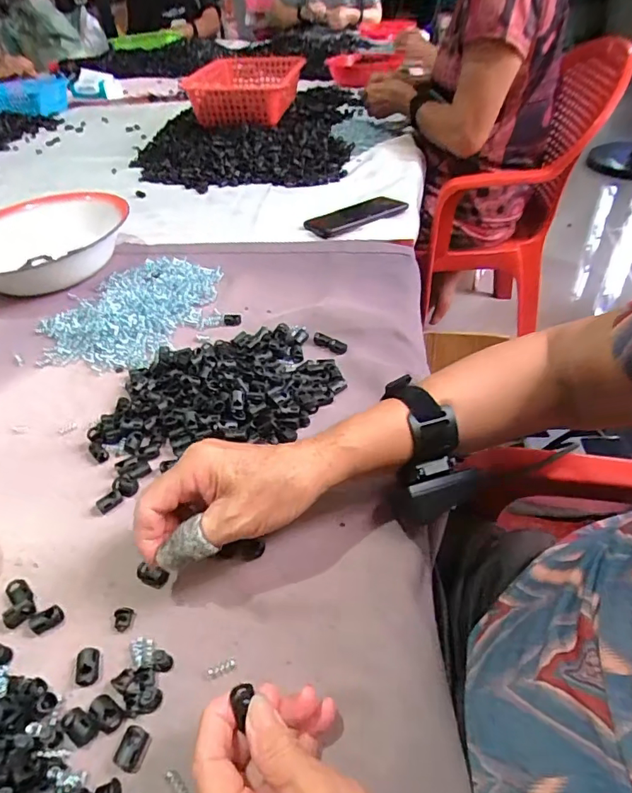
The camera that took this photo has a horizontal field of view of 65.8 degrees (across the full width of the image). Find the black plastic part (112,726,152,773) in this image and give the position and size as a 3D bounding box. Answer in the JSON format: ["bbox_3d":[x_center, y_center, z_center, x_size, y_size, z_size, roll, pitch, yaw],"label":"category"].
[{"bbox_3d":[-0.105,0.200,0.277,0.014,0.007,0.020,6,43,14],"label":"black plastic part"}]

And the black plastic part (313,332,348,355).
[{"bbox_3d":[0.017,-0.060,0.540,0.017,0.006,0.045,-35,49,-28],"label":"black plastic part"}]

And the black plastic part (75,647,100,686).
[{"bbox_3d":[-0.146,0.172,0.312,0.014,0.008,0.020,-11,42,-4],"label":"black plastic part"}]

